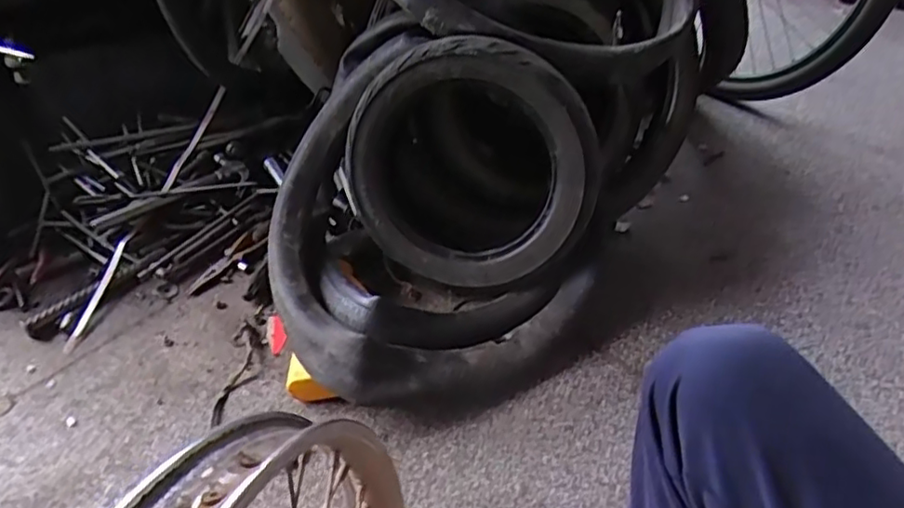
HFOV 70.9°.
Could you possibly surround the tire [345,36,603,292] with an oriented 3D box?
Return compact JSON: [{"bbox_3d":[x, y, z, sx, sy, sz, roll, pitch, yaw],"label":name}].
[{"bbox_3d":[0.033,-0.124,0.968,0.374,0.389,0.114,8,22,8],"label":"tire"}]

